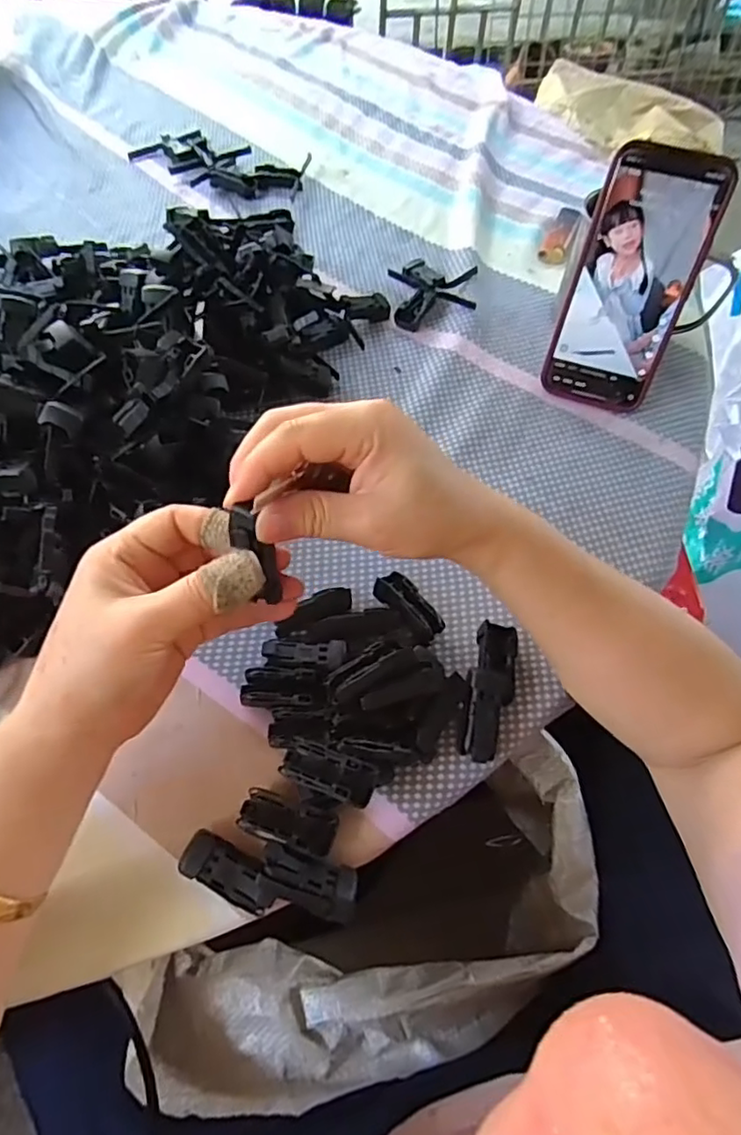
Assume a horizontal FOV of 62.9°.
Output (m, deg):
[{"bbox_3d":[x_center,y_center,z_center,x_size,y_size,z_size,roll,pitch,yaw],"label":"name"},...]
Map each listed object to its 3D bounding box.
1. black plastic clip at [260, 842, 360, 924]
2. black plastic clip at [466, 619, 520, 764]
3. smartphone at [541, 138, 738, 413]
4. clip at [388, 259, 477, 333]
[{"bbox_3d":[-0.028,0.143,0.275,0.043,0.011,0.025,10,60,3],"label":"black plastic clip"},{"bbox_3d":[0.065,0.067,0.330,0.025,0.024,0.076,15,61,7],"label":"black plastic clip"},{"bbox_3d":[0.177,-0.190,0.412,0.076,0.157,0.011,17,31,8],"label":"smartphone"},{"bbox_3d":[0.054,-0.228,0.503,0.071,0.014,0.076,-2,60,-3],"label":"clip"}]

